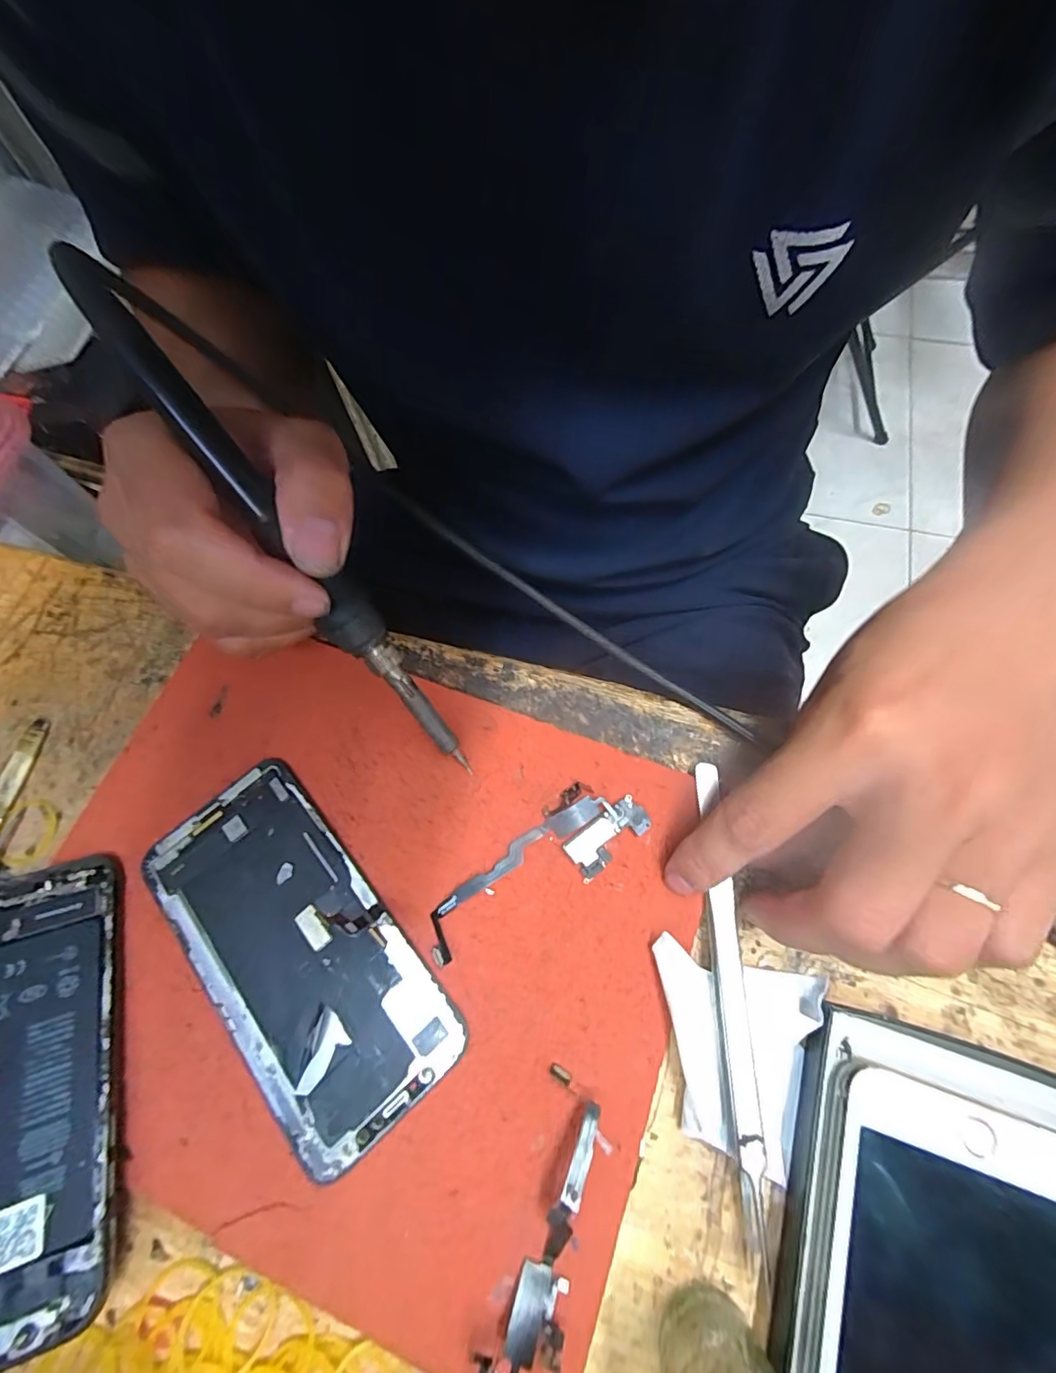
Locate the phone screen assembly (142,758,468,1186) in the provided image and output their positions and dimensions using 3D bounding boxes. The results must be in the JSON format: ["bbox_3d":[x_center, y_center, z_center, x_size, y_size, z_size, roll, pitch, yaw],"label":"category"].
[{"bbox_3d":[-0.090,0.099,0.197,0.068,0.006,0.140,-39,71,-12],"label":"phone screen assembly"}]

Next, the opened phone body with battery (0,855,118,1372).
[{"bbox_3d":[-0.180,0.137,0.176,0.070,0.004,0.139,-14,65,-13],"label":"opened phone body with battery"}]

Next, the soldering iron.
[{"bbox_3d":[-0.079,-0.044,0.180,0.019,0.015,0.199,-39,111,-13],"label":"soldering iron"}]

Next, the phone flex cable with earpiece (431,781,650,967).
[{"bbox_3d":[0.003,0.073,0.203,0.095,0.005,0.032,-39,70,-12],"label":"phone flex cable with earpiece"}]

